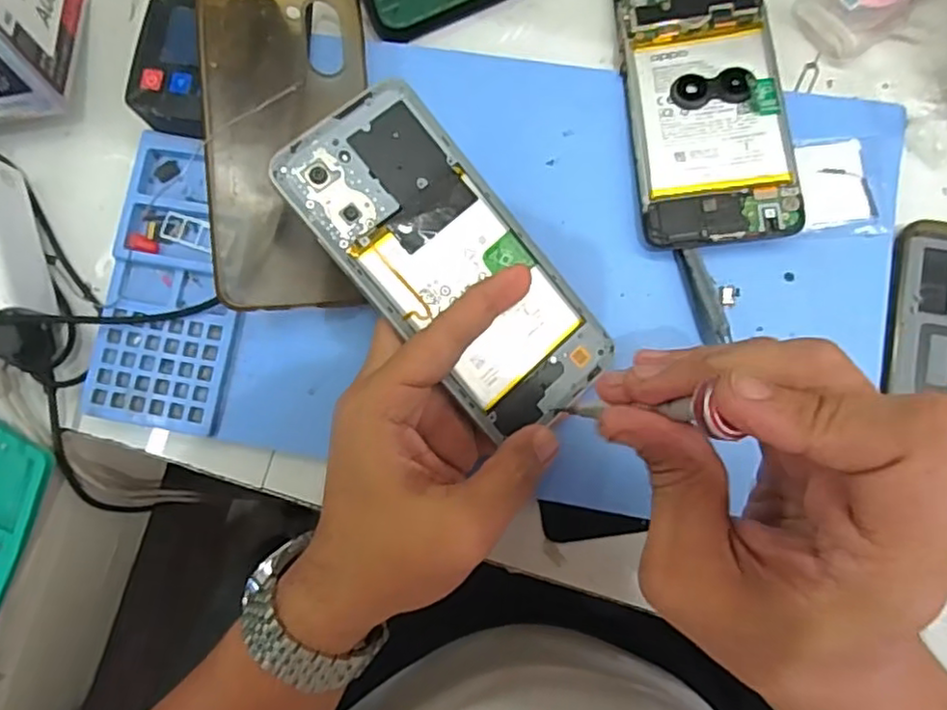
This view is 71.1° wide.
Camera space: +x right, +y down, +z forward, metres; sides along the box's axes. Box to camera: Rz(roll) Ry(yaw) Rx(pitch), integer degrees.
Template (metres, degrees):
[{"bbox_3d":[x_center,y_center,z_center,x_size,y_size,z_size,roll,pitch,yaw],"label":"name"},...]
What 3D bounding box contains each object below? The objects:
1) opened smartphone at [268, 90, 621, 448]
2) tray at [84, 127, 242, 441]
[{"bbox_3d":[-0.009,-0.040,0.293,0.075,0.004,0.161,-44,98,-16],"label":"opened smartphone"},{"bbox_3d":[-0.152,-0.038,0.342,0.069,0.018,0.149,7,84,6],"label":"tray"}]

